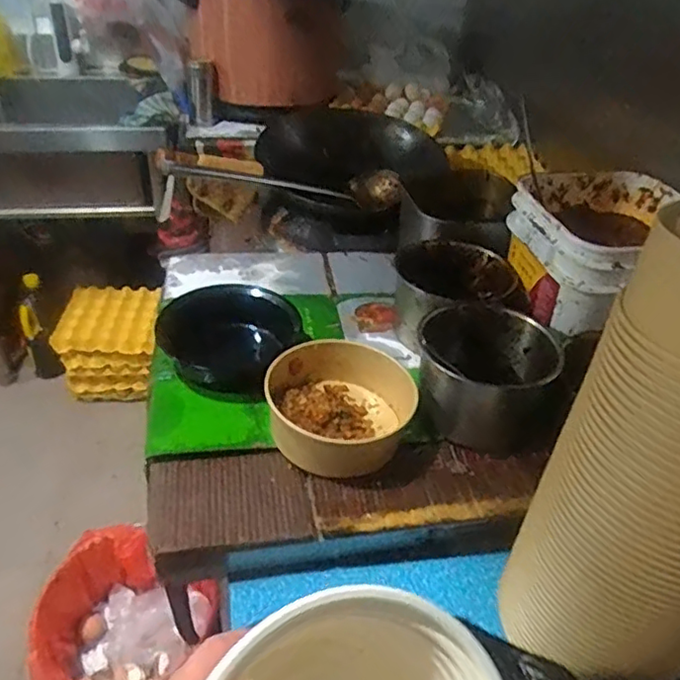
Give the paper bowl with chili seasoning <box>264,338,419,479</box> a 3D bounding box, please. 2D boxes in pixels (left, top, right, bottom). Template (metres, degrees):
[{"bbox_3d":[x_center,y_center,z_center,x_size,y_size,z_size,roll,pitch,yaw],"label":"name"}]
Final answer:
[{"bbox_3d":[0.000,0.069,0.678,0.158,0.068,0.152,3,37,-2],"label":"paper bowl with chili seasoning"}]

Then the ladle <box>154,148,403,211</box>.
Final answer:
[{"bbox_3d":[-0.100,-0.312,1.205,0.524,0.074,0.069,-3,32,-35],"label":"ladle"}]

